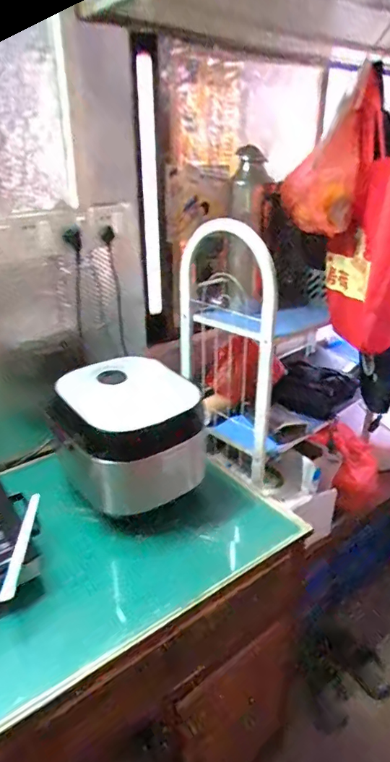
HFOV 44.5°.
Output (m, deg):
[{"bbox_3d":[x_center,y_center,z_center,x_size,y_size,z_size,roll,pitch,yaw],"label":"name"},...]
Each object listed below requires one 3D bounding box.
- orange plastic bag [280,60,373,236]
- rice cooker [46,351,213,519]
[{"bbox_3d":[0.279,-0.494,1.053,0.152,0.298,0.155,5,27,10],"label":"orange plastic bag"},{"bbox_3d":[-0.157,0.101,1.034,0.279,0.214,0.314,-11,28,-21],"label":"rice cooker"}]

